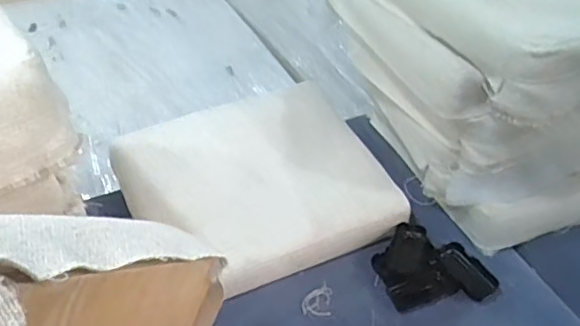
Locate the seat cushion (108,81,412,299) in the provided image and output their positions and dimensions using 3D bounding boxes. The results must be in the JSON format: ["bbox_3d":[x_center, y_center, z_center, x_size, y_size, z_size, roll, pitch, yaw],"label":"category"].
[{"bbox_3d":[-0.065,0.030,1.081,0.458,0.088,0.434,-20,46,-19],"label":"seat cushion"}]

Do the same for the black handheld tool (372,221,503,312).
[{"bbox_3d":[0.231,0.167,0.953,0.182,0.049,0.144,-9,37,-6],"label":"black handheld tool"}]

